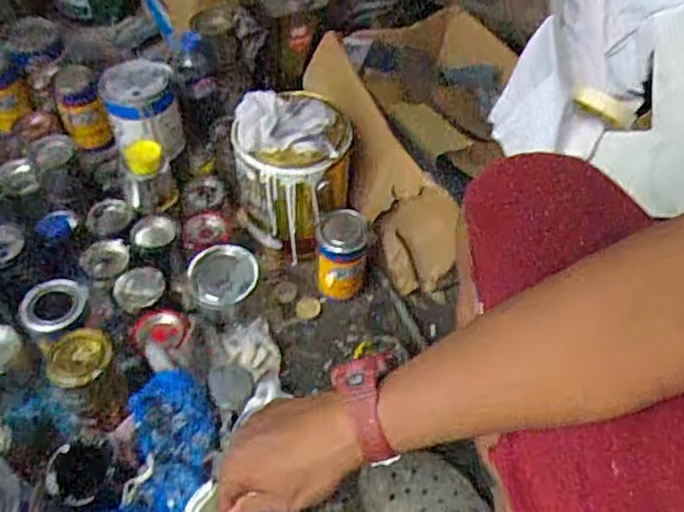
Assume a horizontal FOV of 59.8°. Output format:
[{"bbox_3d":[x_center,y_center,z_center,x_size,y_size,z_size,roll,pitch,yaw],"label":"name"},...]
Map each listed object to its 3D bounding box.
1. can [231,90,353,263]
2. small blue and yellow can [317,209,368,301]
[{"bbox_3d":[-0.074,-0.124,0.891,0.162,0.213,0.151,3,52,-1],"label":"can"},{"bbox_3d":[-0.001,0.000,0.869,0.071,0.124,0.073,2,52,-2],"label":"small blue and yellow can"}]

